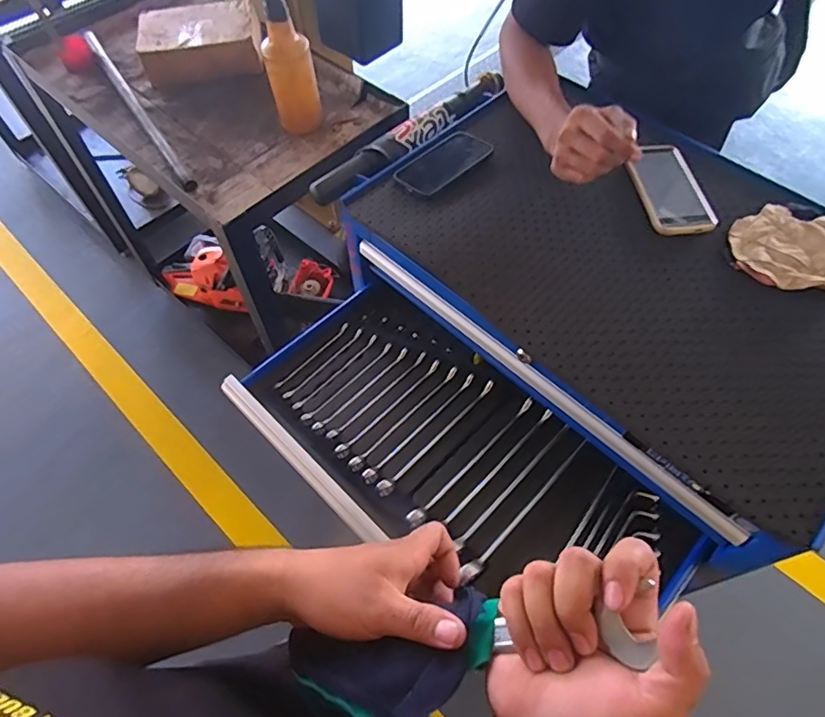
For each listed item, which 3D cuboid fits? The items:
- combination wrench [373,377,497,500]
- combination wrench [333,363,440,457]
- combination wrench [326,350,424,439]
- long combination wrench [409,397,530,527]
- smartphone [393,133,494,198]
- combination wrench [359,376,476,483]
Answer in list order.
[{"bbox_3d":[0.036,0.108,0.738,0.223,0.015,0.017,-40,66,-21],"label":"combination wrench"},{"bbox_3d":[-0.033,0.068,0.765,0.018,0.008,0.201,38,66,21],"label":"combination wrench"},{"bbox_3d":[-0.048,0.053,0.774,0.191,0.005,0.013,-40,66,-21],"label":"combination wrench"},{"bbox_3d":[0.082,0.135,0.716,0.238,0.017,0.020,-40,66,-21],"label":"long combination wrench"},{"bbox_3d":[0.043,-0.286,0.786,0.083,0.011,0.152,38,66,21],"label":"smartphone"},{"bbox_3d":[0.013,0.094,0.745,0.018,0.011,0.215,40,67,22],"label":"combination wrench"}]

